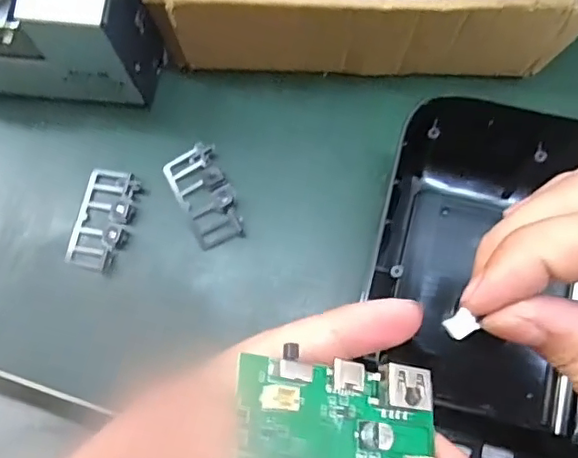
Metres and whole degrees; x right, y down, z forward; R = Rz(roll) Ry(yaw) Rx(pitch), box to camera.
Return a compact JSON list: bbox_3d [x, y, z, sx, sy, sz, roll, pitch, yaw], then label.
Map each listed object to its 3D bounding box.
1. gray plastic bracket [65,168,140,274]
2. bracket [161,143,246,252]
[{"bbox_3d":[-0.095,-0.006,0.295,0.029,0.008,0.053,12,74,5],"label":"gray plastic bracket"},{"bbox_3d":[-0.044,-0.017,0.297,0.028,0.010,0.052,-24,75,-6],"label":"bracket"}]

